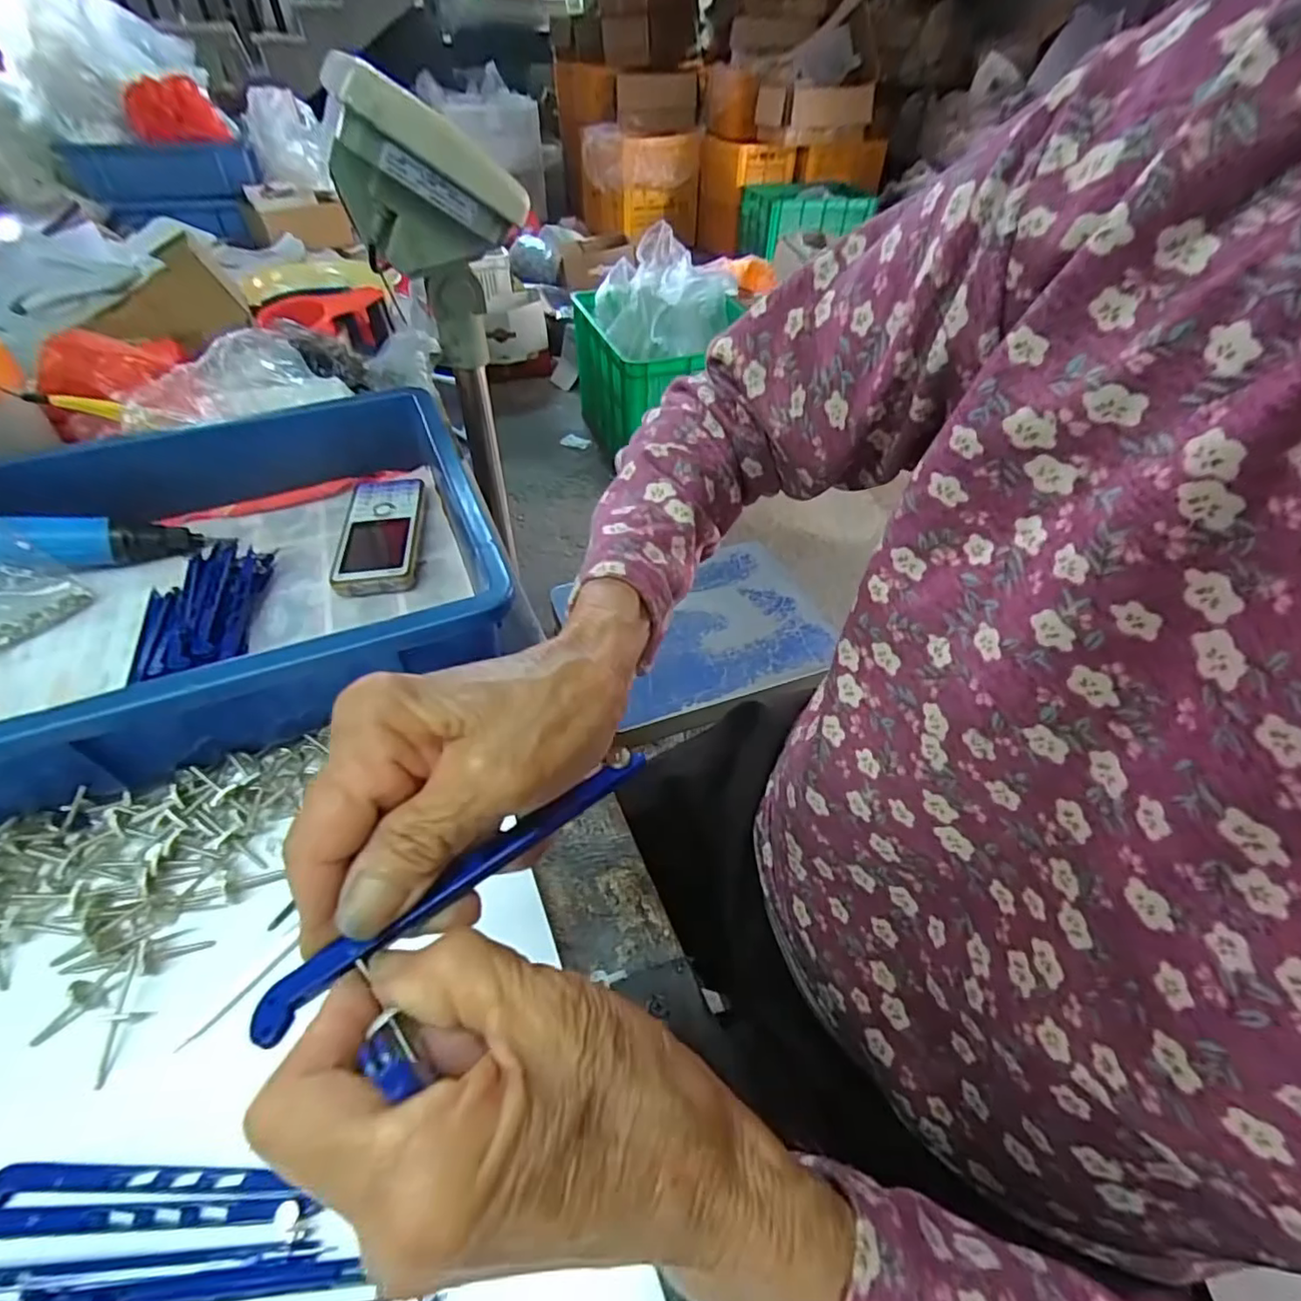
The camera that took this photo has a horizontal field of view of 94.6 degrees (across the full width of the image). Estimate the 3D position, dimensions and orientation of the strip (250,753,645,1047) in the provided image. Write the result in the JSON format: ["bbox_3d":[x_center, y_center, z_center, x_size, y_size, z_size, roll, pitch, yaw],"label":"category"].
[{"bbox_3d":[-0.051,0.064,0.172,0.118,0.005,0.012,-31,55,-22],"label":"strip"}]

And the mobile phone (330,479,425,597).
[{"bbox_3d":[-0.205,-0.090,0.456,0.057,0.022,0.129,-8,47,-9],"label":"mobile phone"}]

